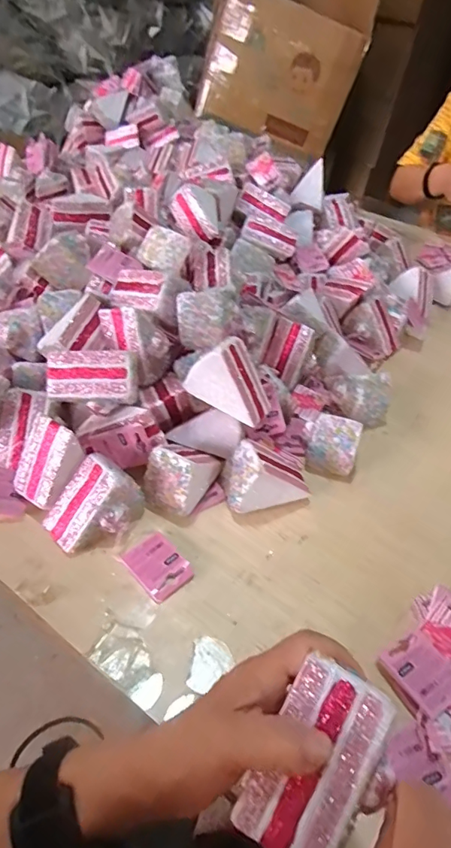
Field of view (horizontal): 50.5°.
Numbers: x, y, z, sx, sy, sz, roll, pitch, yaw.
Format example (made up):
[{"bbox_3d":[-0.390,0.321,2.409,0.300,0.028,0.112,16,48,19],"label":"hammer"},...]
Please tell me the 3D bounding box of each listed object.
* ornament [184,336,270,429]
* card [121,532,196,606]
[{"bbox_3d":[0.008,-0.047,0.491,0.081,0.065,0.056,24,46,17],"label":"ornament"},{"bbox_3d":[-0.063,0.132,0.446,0.044,0.008,0.058,-30,55,-33],"label":"card"}]

